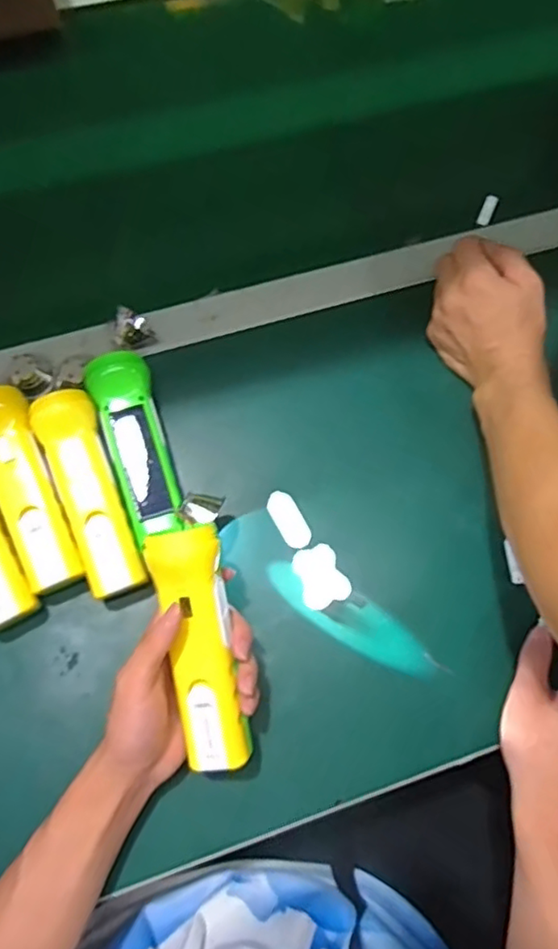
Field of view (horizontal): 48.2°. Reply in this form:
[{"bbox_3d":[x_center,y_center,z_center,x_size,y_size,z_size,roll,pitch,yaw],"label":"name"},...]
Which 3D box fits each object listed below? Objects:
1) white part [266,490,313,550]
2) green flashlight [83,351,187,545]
[{"bbox_3d":[0.009,0.038,0.517,0.023,0.004,0.051,-26,74,-10],"label":"white part"},{"bbox_3d":[-0.115,-0.023,0.501,0.046,0.039,0.156,-15,73,-7],"label":"green flashlight"}]

